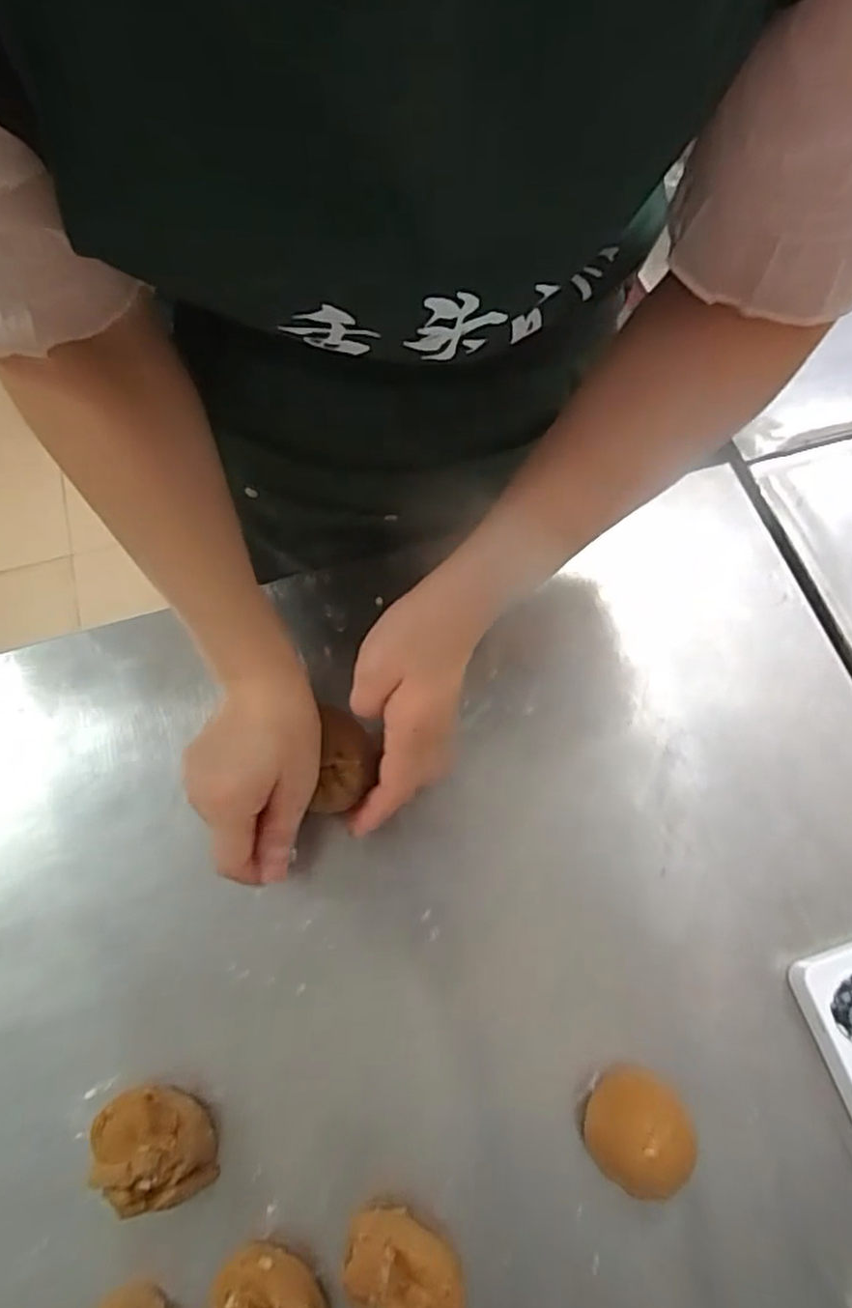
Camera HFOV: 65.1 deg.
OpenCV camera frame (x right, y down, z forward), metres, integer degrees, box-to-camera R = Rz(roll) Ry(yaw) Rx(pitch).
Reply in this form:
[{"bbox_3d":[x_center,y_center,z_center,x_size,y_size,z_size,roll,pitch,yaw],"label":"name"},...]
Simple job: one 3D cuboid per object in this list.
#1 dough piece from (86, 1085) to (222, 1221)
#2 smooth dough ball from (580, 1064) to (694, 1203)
[{"bbox_3d":[-0.136,0.245,0.333,0.043,0.049,0.051,-13,69,-5],"label":"dough piece"},{"bbox_3d":[0.106,0.240,0.339,0.049,0.053,0.045,0,68,0],"label":"smooth dough ball"}]

